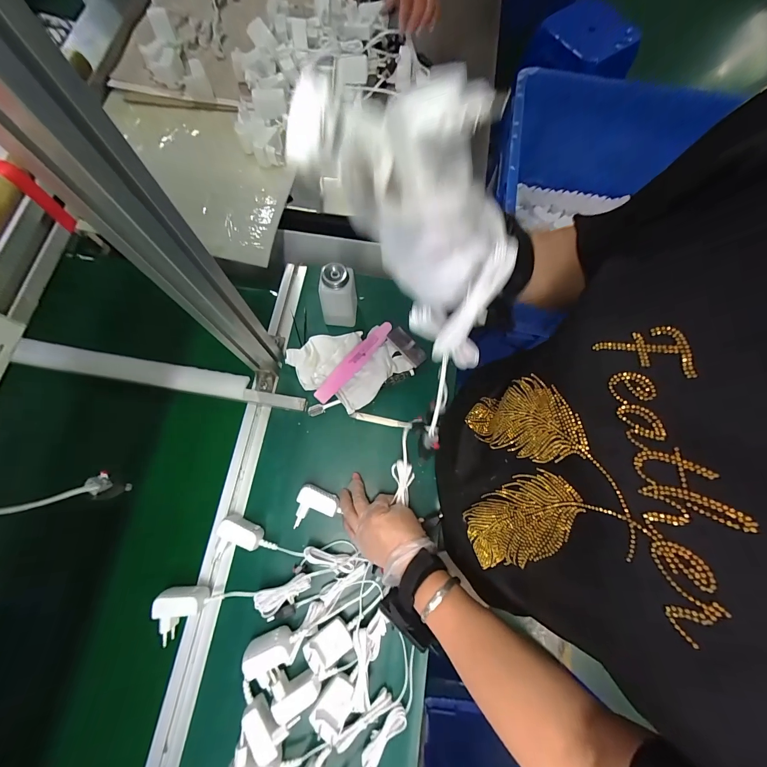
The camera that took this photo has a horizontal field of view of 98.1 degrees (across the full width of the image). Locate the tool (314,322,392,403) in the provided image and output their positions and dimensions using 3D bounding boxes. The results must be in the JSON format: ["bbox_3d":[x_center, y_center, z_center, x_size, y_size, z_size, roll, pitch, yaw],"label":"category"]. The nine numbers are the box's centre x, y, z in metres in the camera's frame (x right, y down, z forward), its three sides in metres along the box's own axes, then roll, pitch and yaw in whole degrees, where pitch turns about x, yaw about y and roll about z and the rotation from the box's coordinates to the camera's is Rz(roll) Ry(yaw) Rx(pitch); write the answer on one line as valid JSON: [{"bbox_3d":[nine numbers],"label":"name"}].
[{"bbox_3d":[-0.047,-0.037,0.550,0.027,0.010,0.173,46,78,-7],"label":"tool"}]

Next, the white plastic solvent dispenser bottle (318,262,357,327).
[{"bbox_3d":[-0.074,-0.140,0.534,0.057,0.127,0.051,-6,75,-3],"label":"white plastic solvent dispenser bottle"}]

